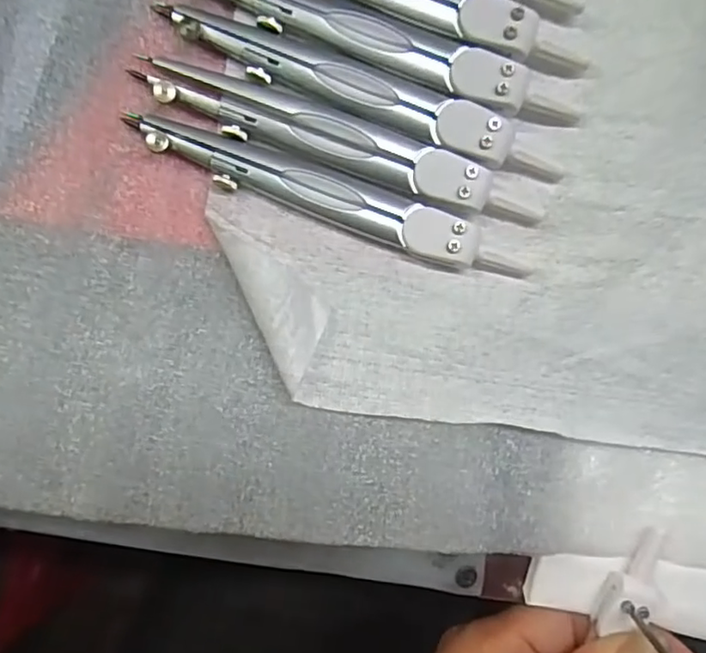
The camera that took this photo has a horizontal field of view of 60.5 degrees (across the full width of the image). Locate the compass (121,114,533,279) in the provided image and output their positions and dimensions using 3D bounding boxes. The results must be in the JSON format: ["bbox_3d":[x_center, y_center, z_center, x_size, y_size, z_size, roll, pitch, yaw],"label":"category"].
[{"bbox_3d":[-0.006,-0.039,0.184,0.125,0.007,0.016,19,92,-3],"label":"compass"}]

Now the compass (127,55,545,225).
[{"bbox_3d":[-0.002,-0.057,0.183,0.124,0.007,0.018,18,92,-3],"label":"compass"}]

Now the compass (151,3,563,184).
[{"bbox_3d":[0.003,-0.071,0.181,0.126,0.006,0.015,20,92,-4],"label":"compass"}]

